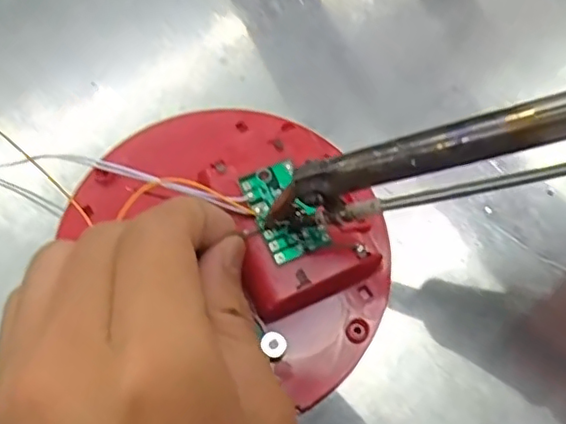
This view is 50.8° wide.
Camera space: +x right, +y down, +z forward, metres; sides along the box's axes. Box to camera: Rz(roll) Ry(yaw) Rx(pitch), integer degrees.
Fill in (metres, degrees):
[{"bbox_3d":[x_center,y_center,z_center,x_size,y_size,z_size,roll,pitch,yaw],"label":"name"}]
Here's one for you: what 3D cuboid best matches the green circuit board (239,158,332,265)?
[{"bbox_3d":[0.000,-0.001,0.210,0.020,0.004,0.037,-22,68,-11],"label":"green circuit board"}]

